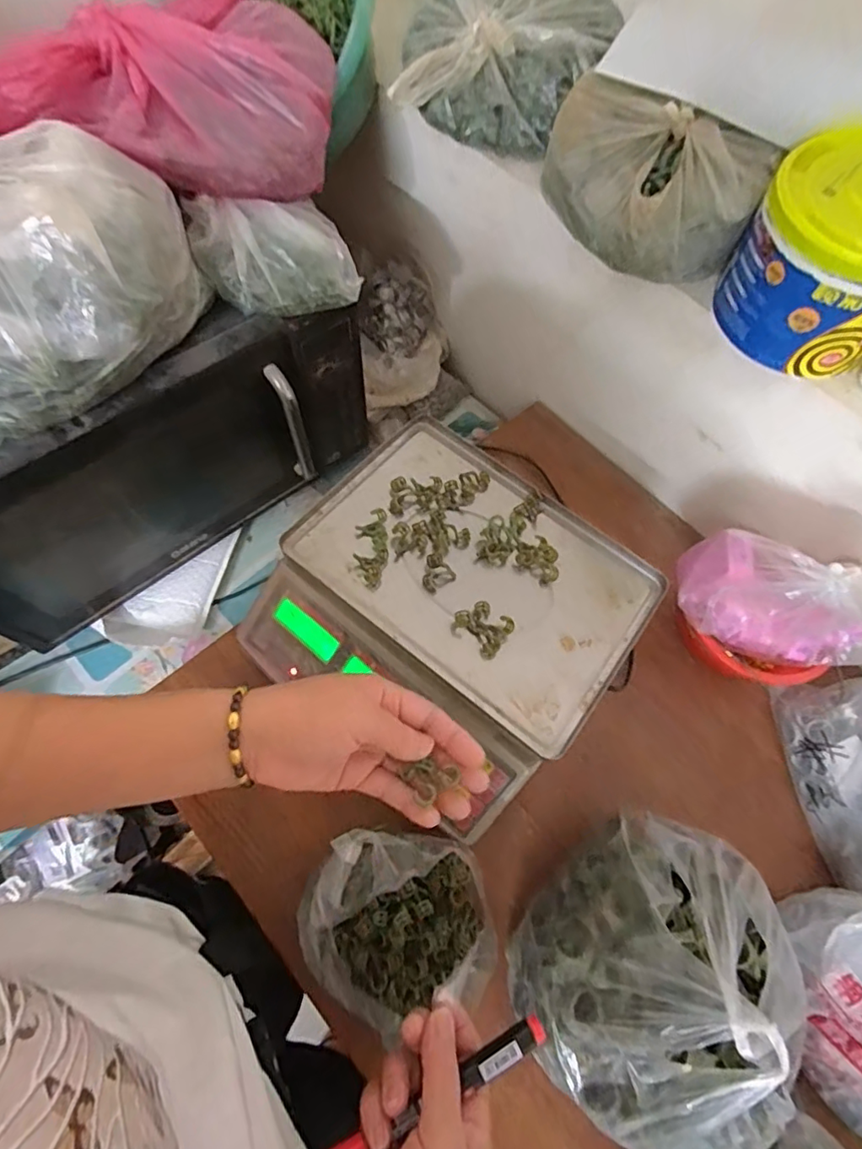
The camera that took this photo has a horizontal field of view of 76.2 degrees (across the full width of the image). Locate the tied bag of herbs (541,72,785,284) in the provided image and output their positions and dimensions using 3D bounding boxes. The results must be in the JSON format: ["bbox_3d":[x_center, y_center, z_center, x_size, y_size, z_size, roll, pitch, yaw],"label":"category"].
[{"bbox_3d":[0.169,-0.316,0.448,0.184,0.083,0.099,26,67,8],"label":"tied bag of herbs"}]

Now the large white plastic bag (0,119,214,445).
[{"bbox_3d":[-0.289,-0.202,0.392,0.237,0.120,0.148,-21,68,-12],"label":"large white plastic bag"}]

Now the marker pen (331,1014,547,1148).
[{"bbox_3d":[0.002,0.303,0.317,0.146,0.012,0.015,-25,69,-12],"label":"marker pen"}]

